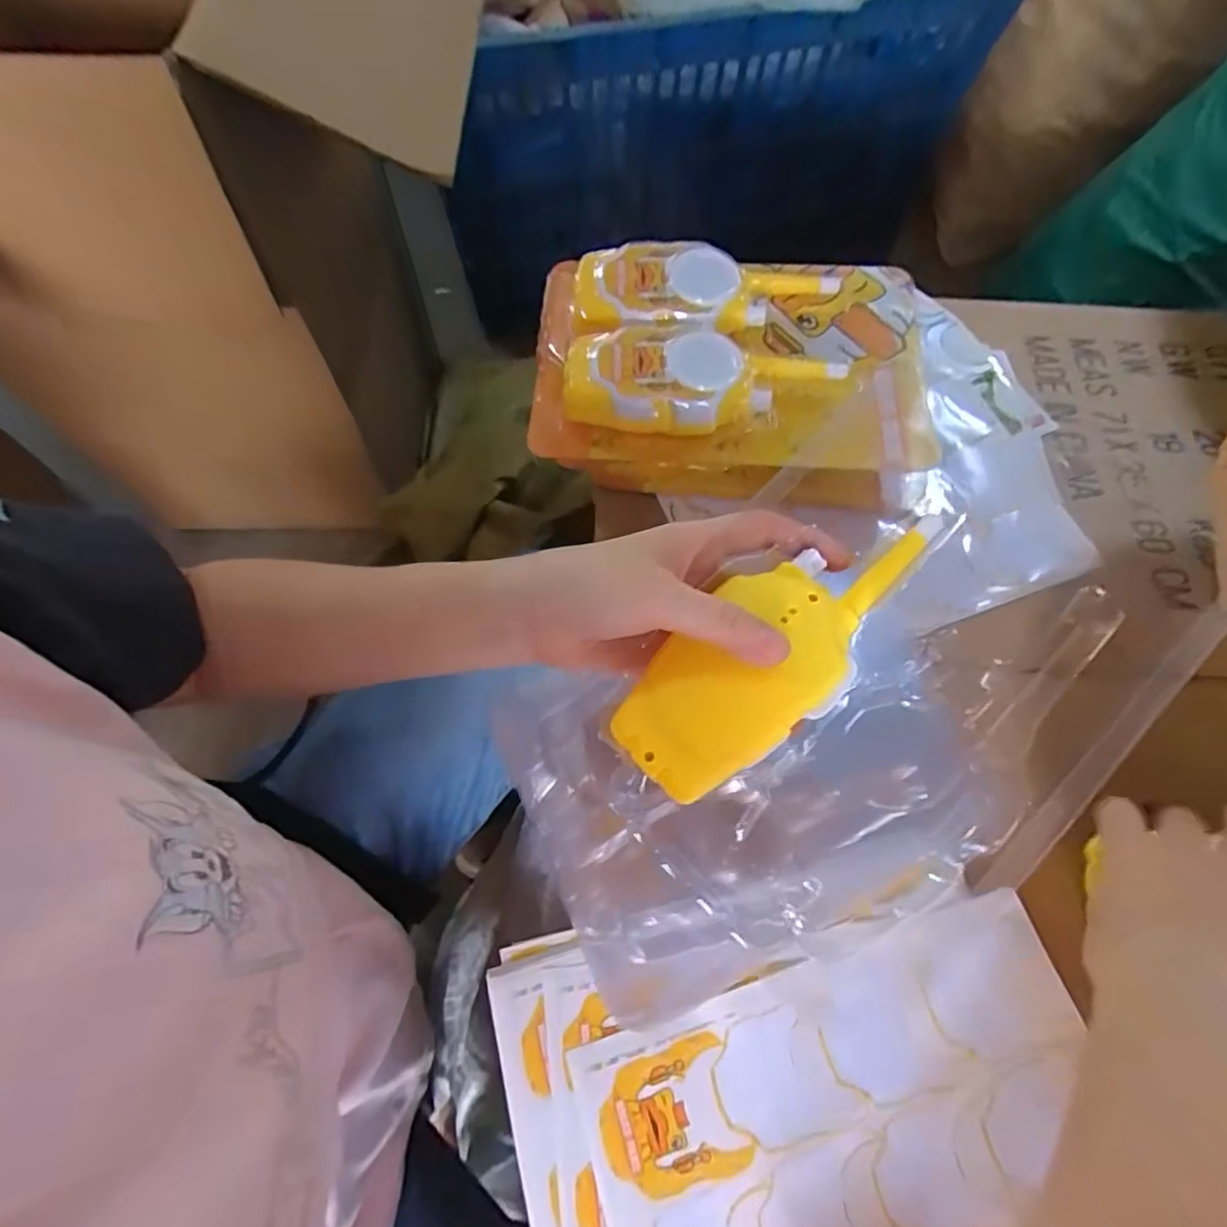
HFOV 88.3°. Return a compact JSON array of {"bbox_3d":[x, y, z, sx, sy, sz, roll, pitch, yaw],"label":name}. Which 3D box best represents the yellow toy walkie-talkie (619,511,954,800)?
[{"bbox_3d":[0.073,0.011,0.270,0.160,0.024,0.062,-39,74,-10],"label":"yellow toy walkie-talkie"}]

